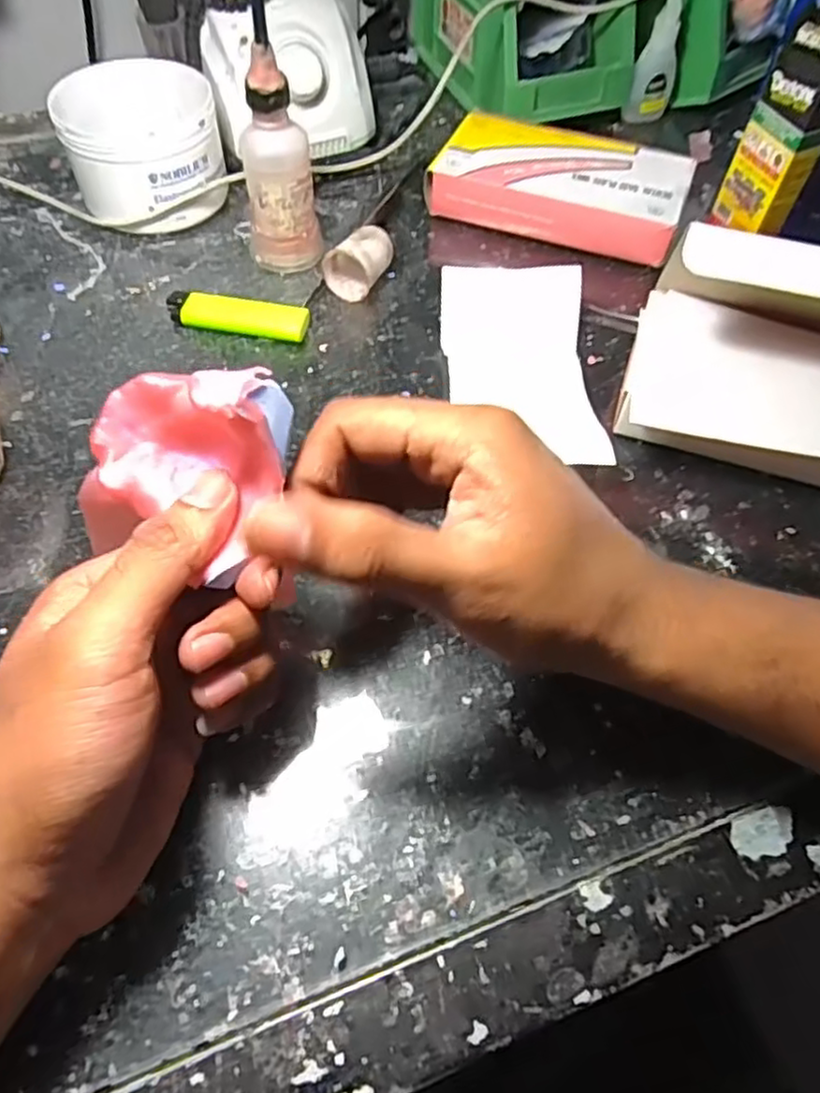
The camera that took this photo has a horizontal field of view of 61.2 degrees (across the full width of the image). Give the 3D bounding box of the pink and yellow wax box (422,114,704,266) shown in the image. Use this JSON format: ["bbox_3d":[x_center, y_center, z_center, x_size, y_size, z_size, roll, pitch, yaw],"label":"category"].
[{"bbox_3d":[0.096,-0.230,0.444,0.153,0.034,0.085,22,59,11],"label":"pink and yellow wax box"}]

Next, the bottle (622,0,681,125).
[{"bbox_3d":[0.177,-0.346,0.490,0.030,0.082,0.023,17,59,9],"label":"bottle"}]

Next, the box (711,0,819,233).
[{"bbox_3d":[0.214,-0.232,0.398,0.024,0.122,0.041,-17,60,-13],"label":"box"}]

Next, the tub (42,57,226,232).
[{"bbox_3d":[-0.161,-0.242,0.423,0.087,0.065,0.081,-16,60,-12],"label":"tub"}]

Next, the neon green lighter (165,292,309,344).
[{"bbox_3d":[-0.095,-0.127,0.385,0.078,0.013,0.021,9,58,3],"label":"neon green lighter"}]

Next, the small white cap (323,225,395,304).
[{"bbox_3d":[-0.029,-0.165,0.401,0.032,0.031,0.035,18,59,9],"label":"small white cap"}]

